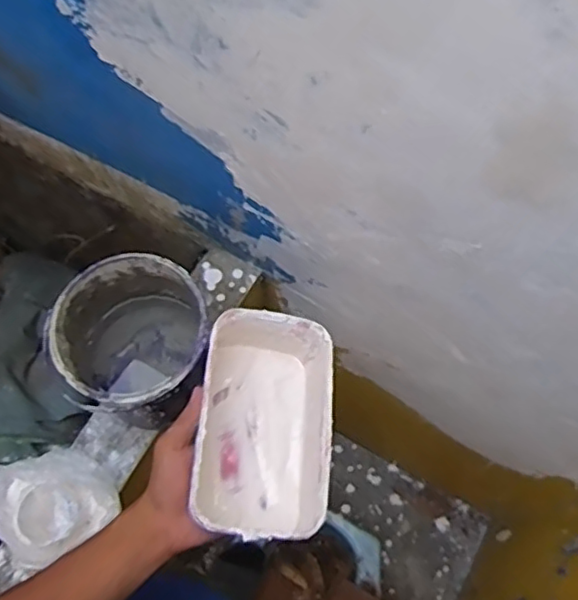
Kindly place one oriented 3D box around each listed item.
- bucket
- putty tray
[{"bbox_3d":[-0.199,0.064,0.830,0.185,0.186,0.193,0,68,-2],"label":"bucket"},{"bbox_3d":[-0.020,0.109,0.552,0.108,0.086,0.187,3,68,-1],"label":"putty tray"}]

